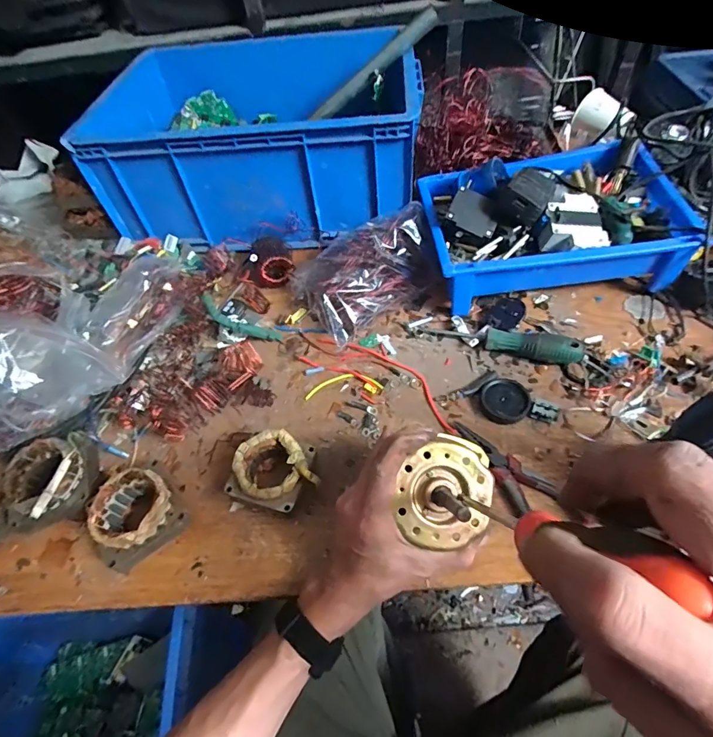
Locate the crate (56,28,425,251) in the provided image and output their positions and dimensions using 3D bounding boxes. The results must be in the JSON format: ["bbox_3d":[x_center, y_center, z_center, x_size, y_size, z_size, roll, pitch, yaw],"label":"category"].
[{"bbox_3d":[-0.145,-0.383,0.704,0.457,0.163,0.381,0,53,6],"label":"crate"}]

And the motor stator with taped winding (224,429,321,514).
[{"bbox_3d":[-0.078,0.111,0.440,0.086,0.058,0.070,14,56,16],"label":"motor stator with taped winding"}]

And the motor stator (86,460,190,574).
[{"bbox_3d":[-0.216,0.143,0.427,0.085,0.059,0.089,-33,57,-18],"label":"motor stator"}]

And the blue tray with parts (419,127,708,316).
[{"bbox_3d":[0.251,-0.195,0.578,0.305,0.126,0.205,-4,53,2],"label":"blue tray with parts"}]

